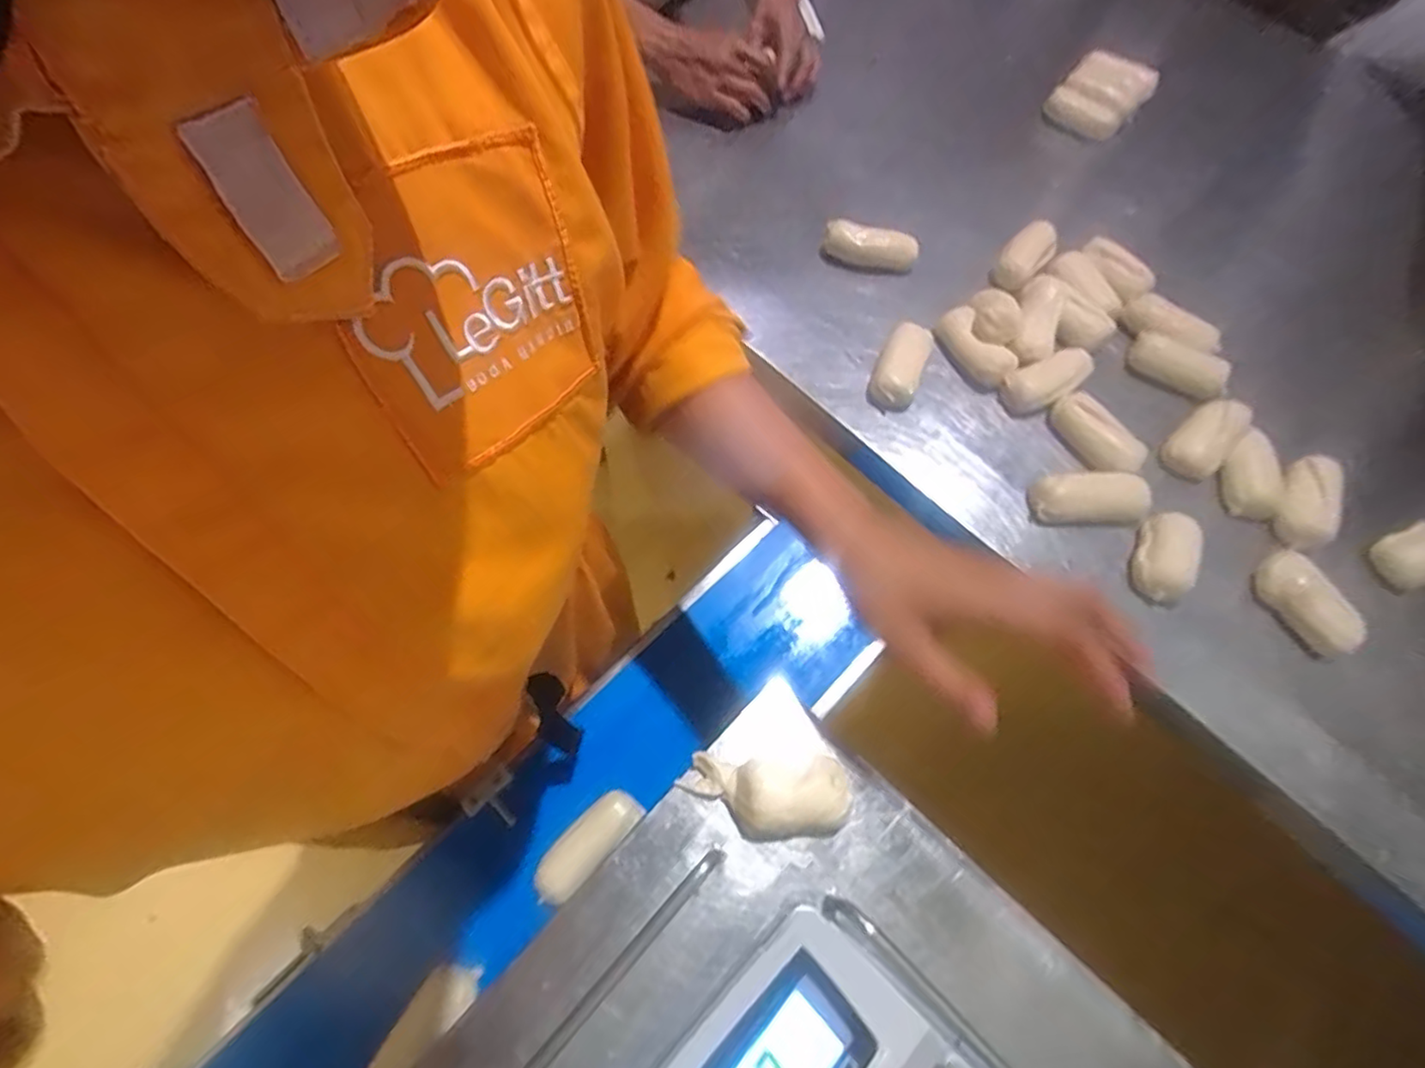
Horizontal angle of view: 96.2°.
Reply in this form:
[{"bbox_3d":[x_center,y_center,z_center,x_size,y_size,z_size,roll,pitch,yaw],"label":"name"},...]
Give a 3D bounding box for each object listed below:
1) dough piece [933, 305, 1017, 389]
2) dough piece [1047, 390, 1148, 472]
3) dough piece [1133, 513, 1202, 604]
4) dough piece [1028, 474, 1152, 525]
[{"bbox_3d":[0.259,-0.189,0.639,0.037,0.032,0.099,-19,68,-11],"label":"dough piece"},{"bbox_3d":[0.356,-0.090,0.596,0.046,0.031,0.090,-29,70,-15],"label":"dough piece"},{"bbox_3d":[0.384,0.017,0.544,0.046,0.036,0.074,15,66,4],"label":"dough piece"},{"bbox_3d":[0.330,-0.031,0.563,0.094,0.032,0.043,2,61,-3],"label":"dough piece"}]

